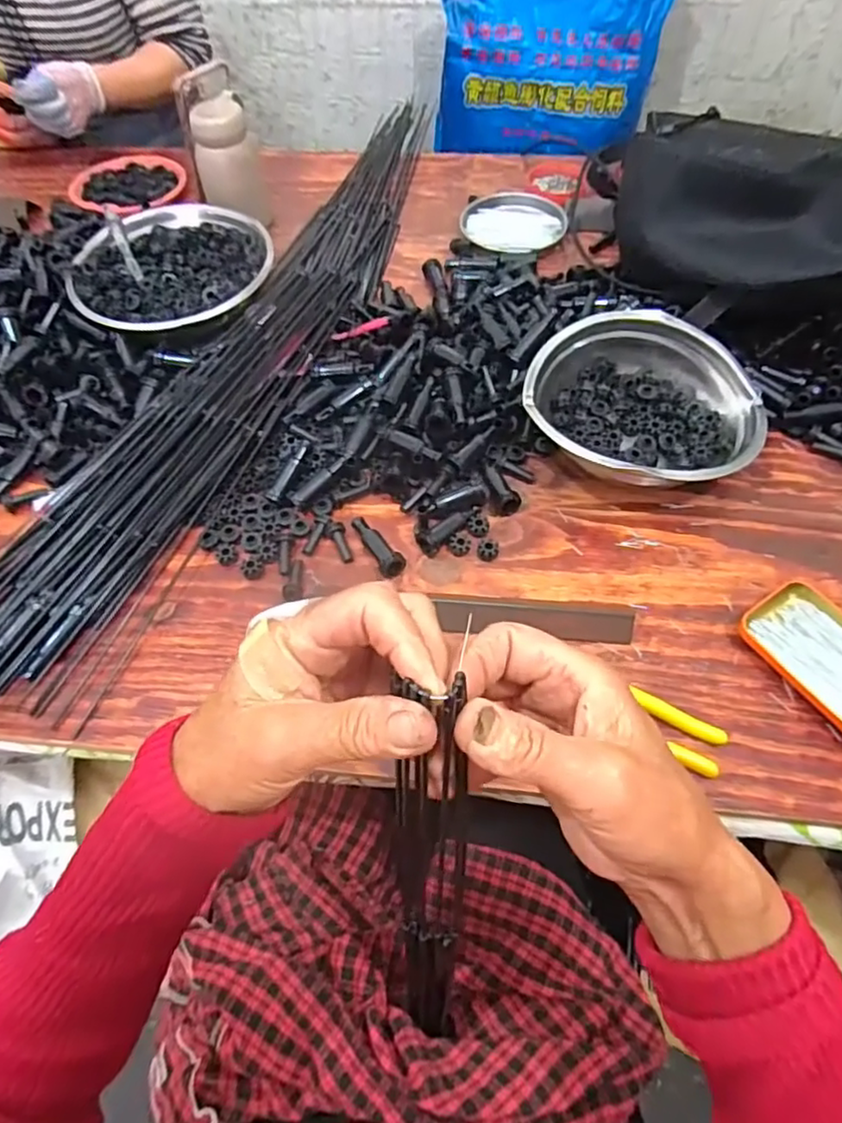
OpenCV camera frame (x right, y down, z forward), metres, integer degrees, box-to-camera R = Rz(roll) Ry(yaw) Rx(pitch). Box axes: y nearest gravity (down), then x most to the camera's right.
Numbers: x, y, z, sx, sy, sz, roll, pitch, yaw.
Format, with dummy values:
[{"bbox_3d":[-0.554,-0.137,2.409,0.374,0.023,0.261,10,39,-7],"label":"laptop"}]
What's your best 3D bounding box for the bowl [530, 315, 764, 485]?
[{"bbox_3d":[0.207,-0.139,0.588,0.191,0.084,0.200,38,66,23],"label":"bowl"}]

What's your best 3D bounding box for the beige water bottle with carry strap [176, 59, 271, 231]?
[{"bbox_3d":[-0.253,-0.526,0.816,0.081,0.155,0.088,-13,58,-6],"label":"beige water bottle with carry strap"}]

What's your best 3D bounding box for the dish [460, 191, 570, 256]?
[{"bbox_3d":[0.114,-0.439,0.822,0.138,0.021,0.119,34,65,21],"label":"dish"}]

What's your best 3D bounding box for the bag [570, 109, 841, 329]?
[{"bbox_3d":[0.311,-0.328,0.615,0.282,0.148,0.119,37,66,23],"label":"bag"}]

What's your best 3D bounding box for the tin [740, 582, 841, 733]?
[{"bbox_3d":[0.321,0.082,0.482,0.076,0.020,0.141,-31,61,-17],"label":"tin"}]

